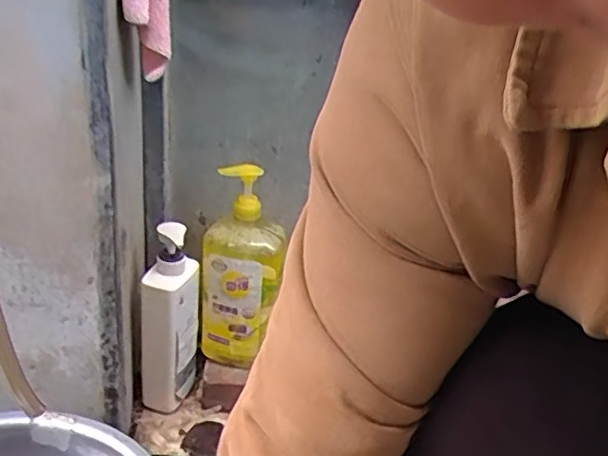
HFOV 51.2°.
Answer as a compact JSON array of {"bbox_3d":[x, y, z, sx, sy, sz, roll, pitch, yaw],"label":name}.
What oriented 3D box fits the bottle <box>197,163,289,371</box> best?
[{"bbox_3d":[-0.080,0.054,0.840,0.109,0.265,0.065,3,25,-5],"label":"bottle"}]

